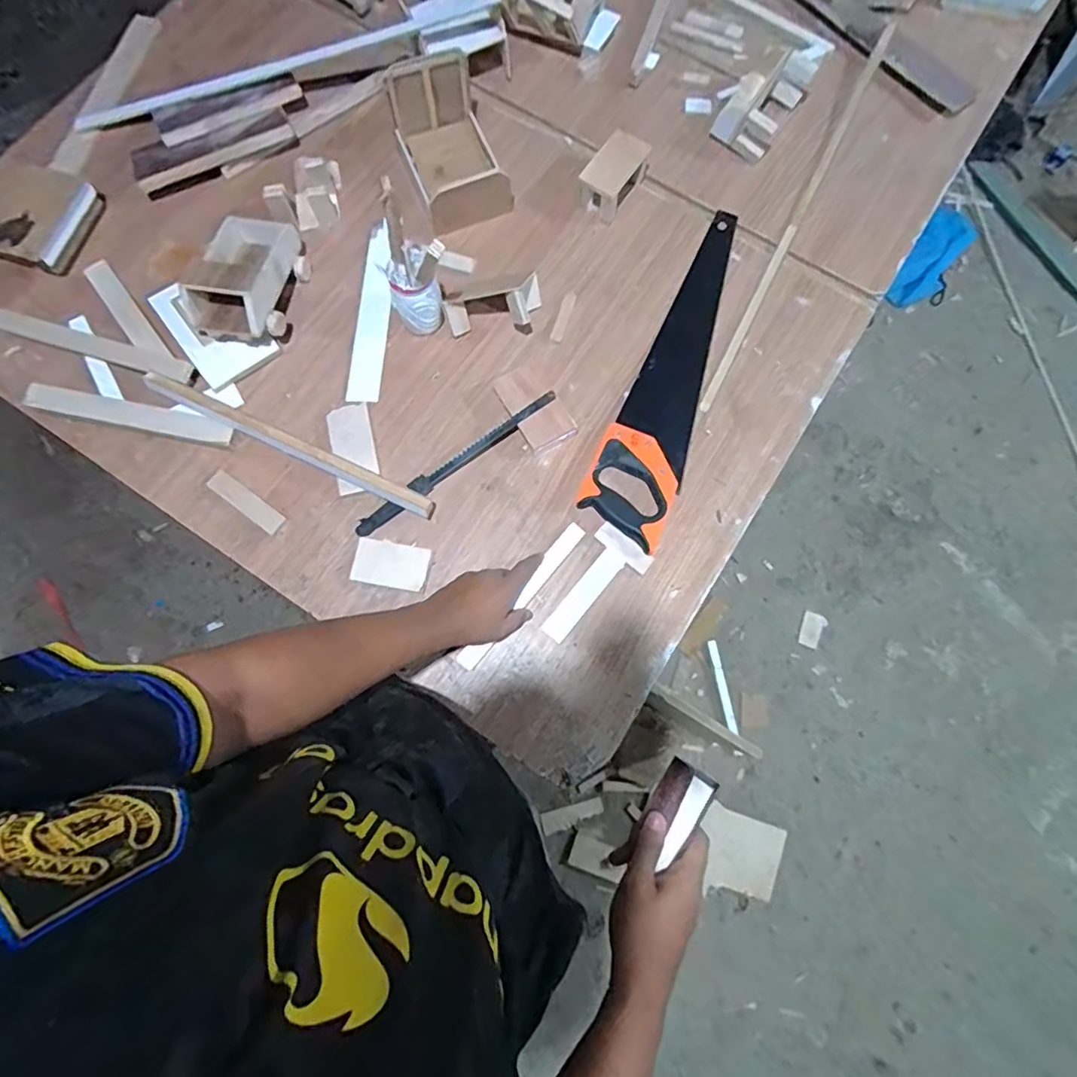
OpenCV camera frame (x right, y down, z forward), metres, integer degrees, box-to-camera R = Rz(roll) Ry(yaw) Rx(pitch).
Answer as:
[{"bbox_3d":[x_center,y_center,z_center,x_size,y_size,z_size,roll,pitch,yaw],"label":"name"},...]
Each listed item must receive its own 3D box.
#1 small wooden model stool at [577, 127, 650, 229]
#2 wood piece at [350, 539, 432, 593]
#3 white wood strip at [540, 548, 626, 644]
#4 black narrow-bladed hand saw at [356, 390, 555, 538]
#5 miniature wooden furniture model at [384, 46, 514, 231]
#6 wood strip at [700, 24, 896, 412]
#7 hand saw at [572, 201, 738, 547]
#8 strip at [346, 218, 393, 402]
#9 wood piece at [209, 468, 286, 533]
[{"bbox_3d":[0.112,-0.528,0.821,0.060,0.061,0.110,36,80,9],"label":"small wooden model stool"},{"bbox_3d":[-0.184,0.033,0.706,0.091,0.014,0.055,9,77,4],"label":"wood piece"},{"bbox_3d":[0.056,0.071,0.703,0.031,0.005,0.130,40,81,10],"label":"white wood strip"},{"bbox_3d":[-0.106,-0.098,0.732,0.303,0.027,0.020,-36,78,-7],"label":"black narrow-bladed hand saw"},{"bbox_3d":[-0.125,-0.549,0.802,0.126,0.097,0.199,-24,90,-4],"label":"miniature wooden furniture model"},{"bbox_3d":[0.391,-0.489,0.838,0.017,0.015,0.725,27,79,7],"label":"wood strip"},{"bbox_3d":[0.204,-0.236,0.772,0.119,0.028,0.522,25,79,7],"label":"hand saw"},{"bbox_3d":[-0.230,-0.320,0.799,0.047,0.011,0.269,4,77,2],"label":"strip"},{"bbox_3d":[-0.374,-0.047,0.724,0.111,0.006,0.028,35,80,9],"label":"wood piece"}]

